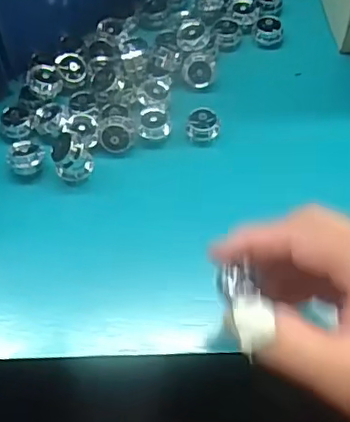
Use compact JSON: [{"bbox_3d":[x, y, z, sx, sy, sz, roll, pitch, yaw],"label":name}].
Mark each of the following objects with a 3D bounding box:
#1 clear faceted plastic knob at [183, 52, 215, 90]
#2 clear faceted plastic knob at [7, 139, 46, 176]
[{"bbox_3d":[0.018,-0.103,0.416,0.022,0.016,0.025,5,61,3],"label":"clear faceted plastic knob"},{"bbox_3d":[-0.100,-0.035,0.381,0.023,0.013,0.023,-2,61,0],"label":"clear faceted plastic knob"}]

